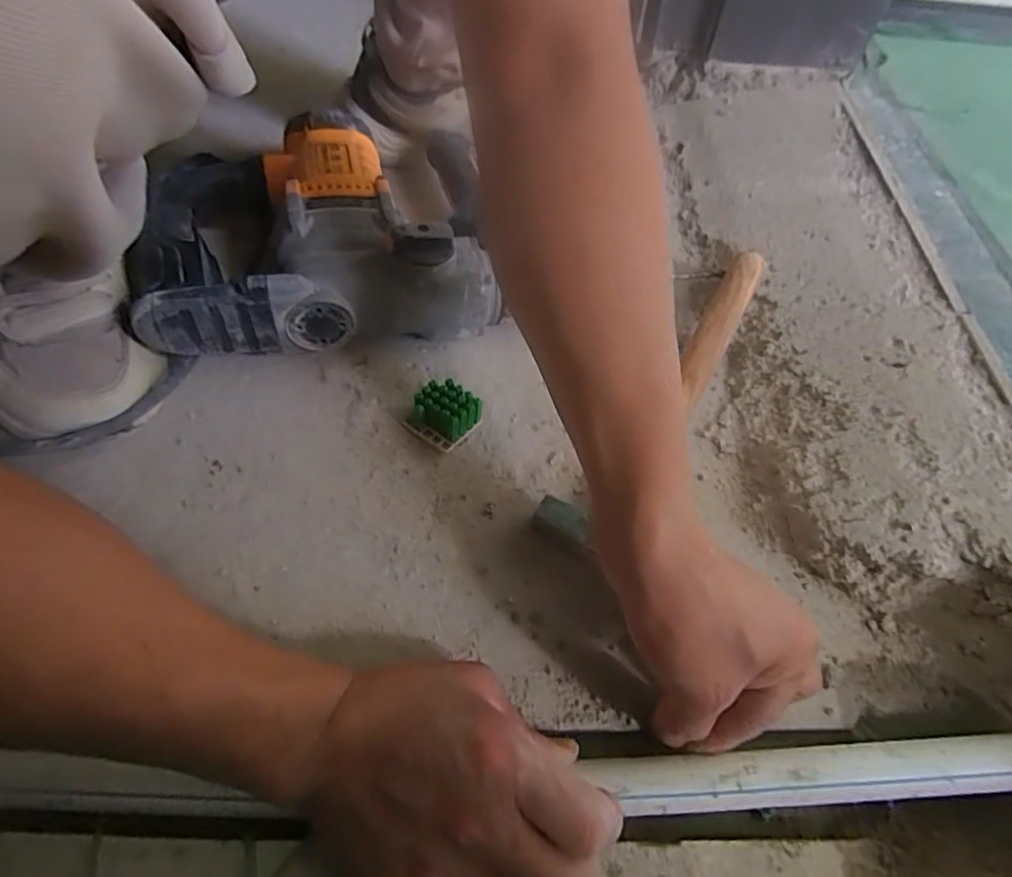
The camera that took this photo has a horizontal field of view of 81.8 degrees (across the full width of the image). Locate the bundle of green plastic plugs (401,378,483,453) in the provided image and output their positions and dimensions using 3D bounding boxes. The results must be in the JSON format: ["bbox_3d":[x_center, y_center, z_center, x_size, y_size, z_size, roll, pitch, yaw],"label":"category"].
[{"bbox_3d":[-0.044,-0.017,0.409,0.038,0.026,0.041,37,61,21],"label":"bundle of green plastic plugs"}]

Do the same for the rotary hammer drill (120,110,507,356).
[{"bbox_3d":[-0.152,-0.159,0.463,0.253,0.089,0.212,-9,56,-10],"label":"rotary hammer drill"}]

